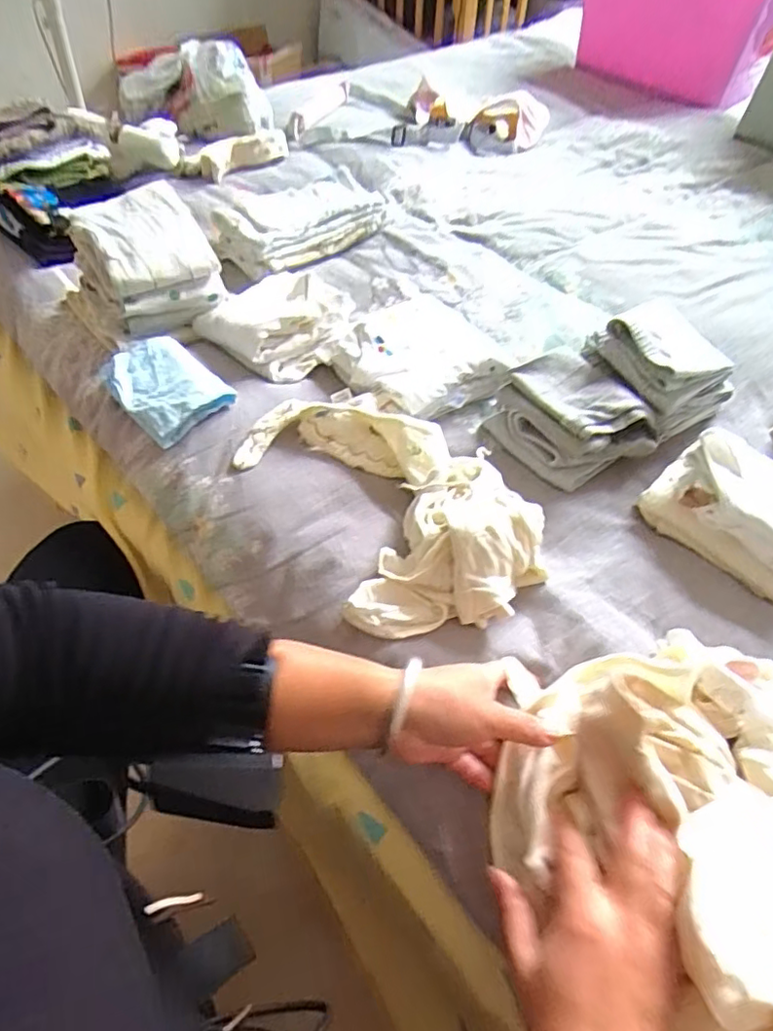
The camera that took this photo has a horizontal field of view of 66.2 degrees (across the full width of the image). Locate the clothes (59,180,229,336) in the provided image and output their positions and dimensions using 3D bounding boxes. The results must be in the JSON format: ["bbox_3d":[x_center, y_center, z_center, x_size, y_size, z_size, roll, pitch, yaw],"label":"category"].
[{"bbox_3d":[-0.257,-0.284,0.643,0.129,0.099,0.123,-25,57,-19],"label":"clothes"}]

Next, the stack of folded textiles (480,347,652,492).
[{"bbox_3d":[0.191,-0.099,0.609,0.135,0.065,0.131,-26,57,-20],"label":"stack of folded textiles"}]

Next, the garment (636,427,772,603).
[{"bbox_3d":[0.338,-0.011,0.552,0.119,0.063,0.154,-38,62,-26],"label":"garment"}]

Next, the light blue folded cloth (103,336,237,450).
[{"bbox_3d":[-0.225,-0.131,0.603,0.085,0.032,0.133,-33,60,-24],"label":"light blue folded cloth"}]

